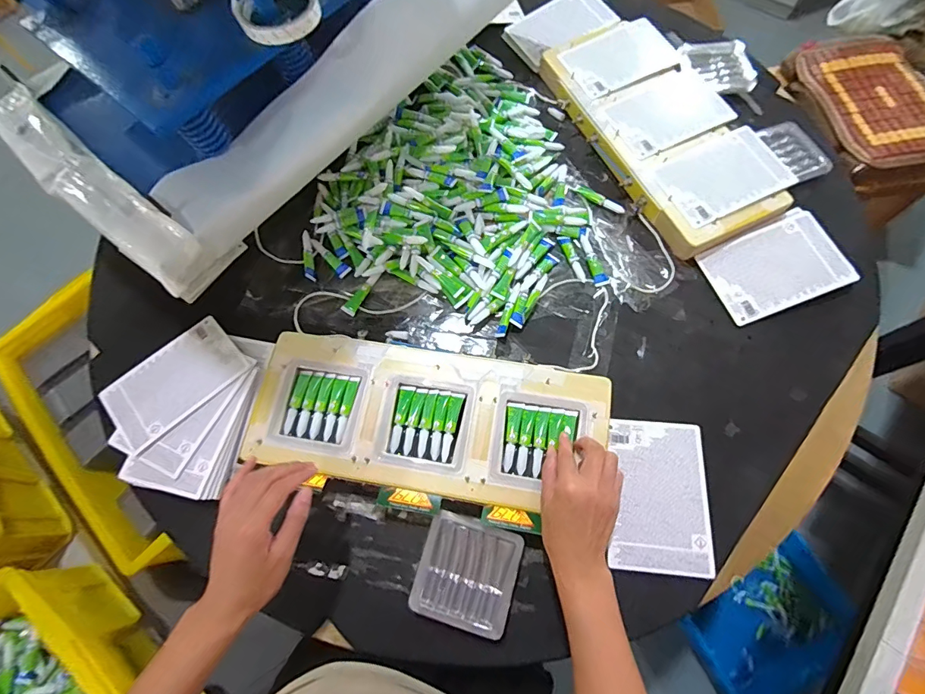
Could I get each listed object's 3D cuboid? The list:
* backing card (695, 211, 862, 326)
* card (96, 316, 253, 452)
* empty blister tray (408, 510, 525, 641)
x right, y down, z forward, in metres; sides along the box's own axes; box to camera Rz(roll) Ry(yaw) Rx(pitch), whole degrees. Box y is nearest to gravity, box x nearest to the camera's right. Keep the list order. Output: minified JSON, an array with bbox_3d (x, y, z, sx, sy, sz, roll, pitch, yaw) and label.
[{"bbox_3d":[0.429,-0.111,0.588,0.171,0.004,0.118,-22,72,1],"label":"backing card"},{"bbox_3d":[-0.380,0.044,0.570,0.169,0.007,0.111,-43,67,-15],"label":"card"},{"bbox_3d":[0.006,0.247,0.469,0.101,0.018,0.105,15,70,9],"label":"empty blister tray"}]

